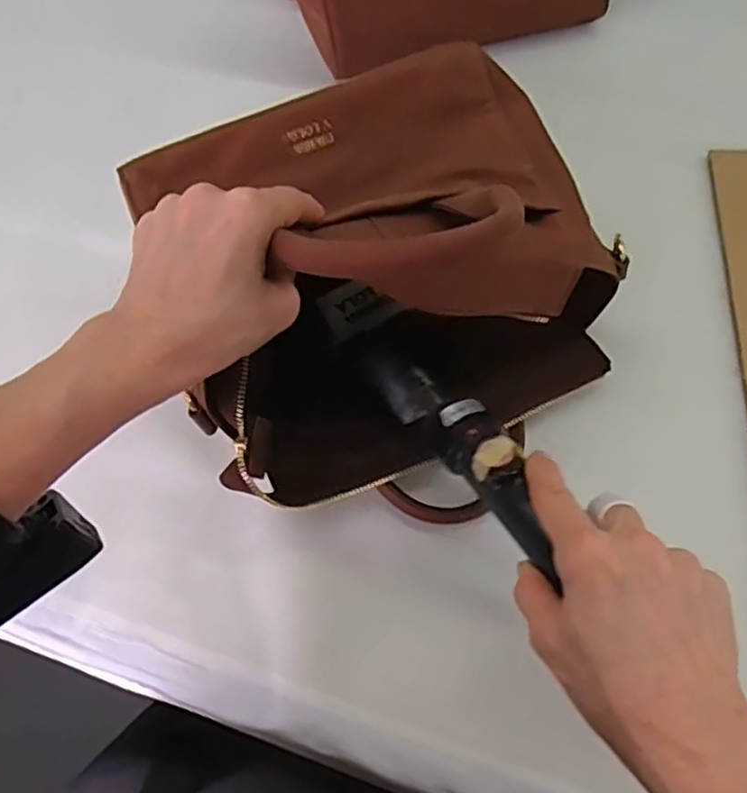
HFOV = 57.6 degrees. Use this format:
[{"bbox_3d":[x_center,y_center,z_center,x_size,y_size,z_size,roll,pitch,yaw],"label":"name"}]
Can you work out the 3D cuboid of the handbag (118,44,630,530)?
[{"bbox_3d":[0.017,-0.061,0.422,0.258,0.106,0.259,-18,70,-6],"label":"handbag"}]

